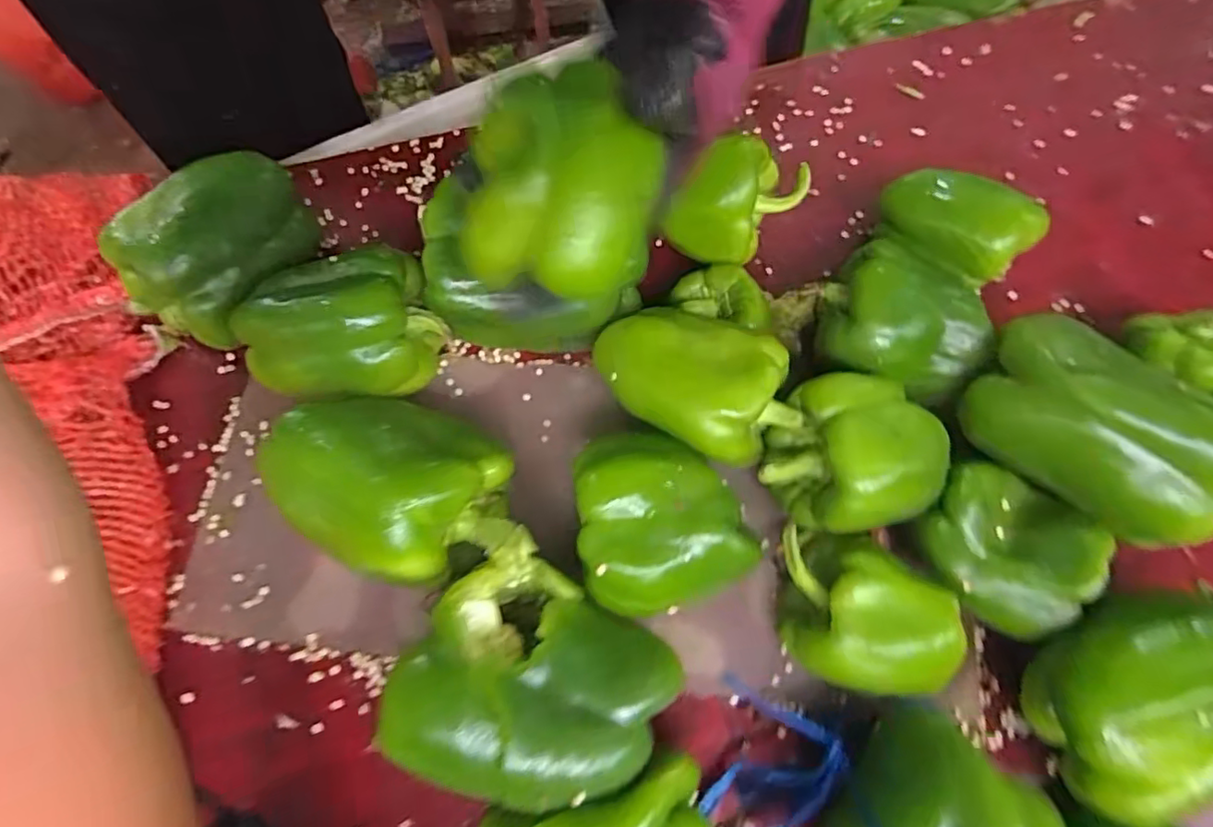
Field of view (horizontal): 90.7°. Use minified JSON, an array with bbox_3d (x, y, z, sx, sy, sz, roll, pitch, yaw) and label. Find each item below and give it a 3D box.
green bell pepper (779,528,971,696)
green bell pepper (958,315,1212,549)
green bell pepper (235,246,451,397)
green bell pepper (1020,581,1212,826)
[{"bbox_3d":[0.124,0.098,0.303,0.082,0.072,0.072,5,73,1],"label":"green bell pepper"},{"bbox_3d":[0.247,0.005,0.299,0.061,0.065,0.119,-37,75,-12],"label":"green bell pepper"},{"bbox_3d":[-0.149,-0.040,0.345,0.106,0.074,0.075,-13,72,-4],"label":"green bell pepper"},{"bbox_3d":[0.252,0.136,0.285,0.076,0.085,0.097,0,73,0],"label":"green bell pepper"}]

